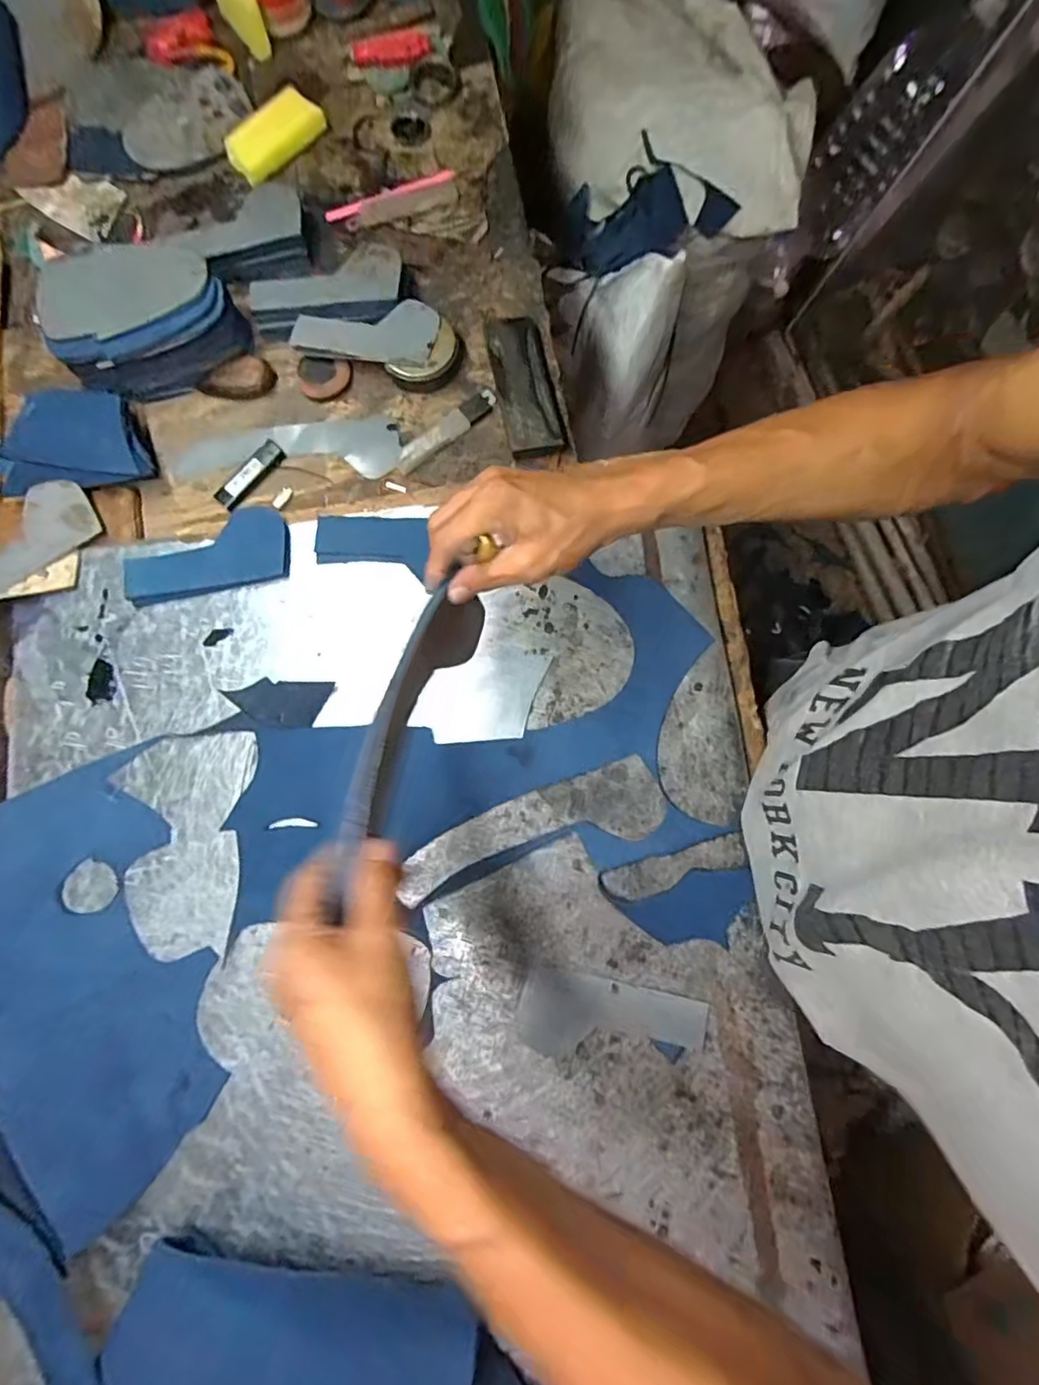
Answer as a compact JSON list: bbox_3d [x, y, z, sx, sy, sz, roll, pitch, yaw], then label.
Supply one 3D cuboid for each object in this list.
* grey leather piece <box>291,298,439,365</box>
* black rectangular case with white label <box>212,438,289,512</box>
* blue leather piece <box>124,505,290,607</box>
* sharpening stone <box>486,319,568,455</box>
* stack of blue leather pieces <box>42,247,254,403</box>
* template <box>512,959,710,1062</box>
[{"bbox_3d":[-0.151,-0.361,0.565,0.137,0.006,0.063,9,85,1],"label":"grey leather piece"},{"bbox_3d":[-0.264,-0.214,0.561,0.022,0.013,0.079,39,80,4],"label":"black rectangular case with white label"},{"bbox_3d":[-0.282,-0.127,0.518,0.140,0.016,0.074,-12,78,-2],"label":"blue leather piece"},{"bbox_3d":[0.005,-0.306,0.571,0.054,0.018,0.153,-11,81,-5],"label":"sharpening stone"},{"bbox_3d":[-0.355,-0.353,0.542,0.161,0.086,0.102,-29,81,-3],"label":"stack of blue leather pieces"},{"bbox_3d":[0.072,0.262,0.453,0.143,0.004,0.066,13,82,4],"label":"template"}]

